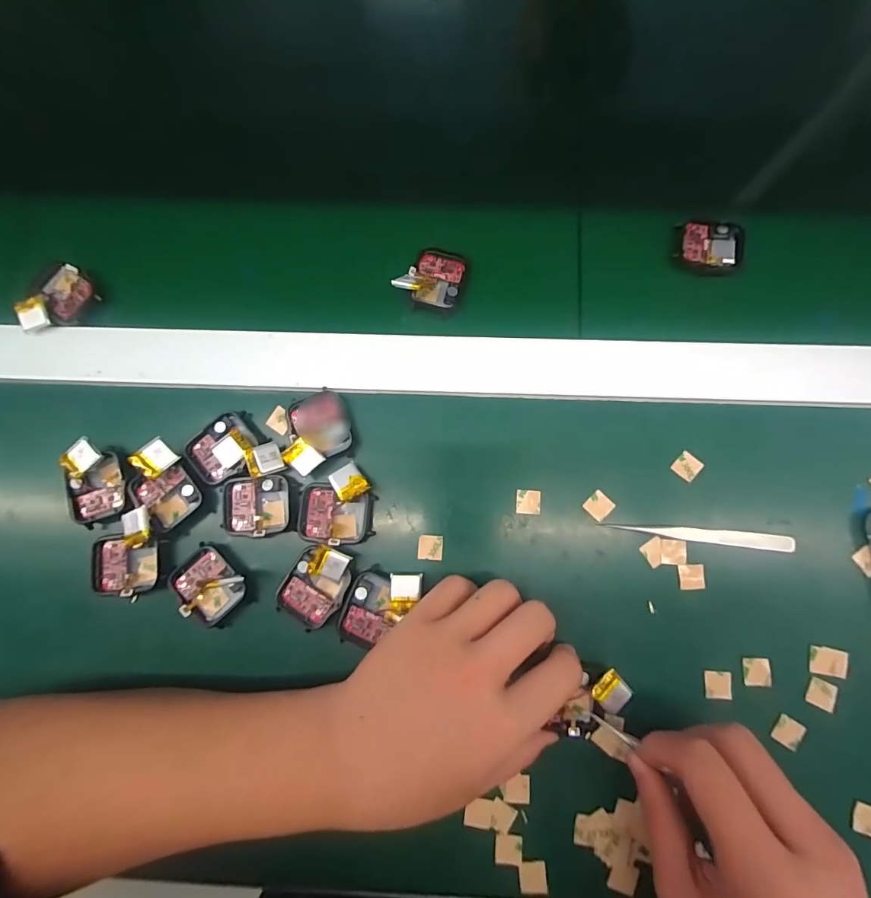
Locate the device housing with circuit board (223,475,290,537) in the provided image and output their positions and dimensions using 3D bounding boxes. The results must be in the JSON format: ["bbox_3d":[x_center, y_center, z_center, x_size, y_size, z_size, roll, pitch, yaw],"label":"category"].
[{"bbox_3d":[-0.114,0.036,0.280,0.040,0.009,0.037,-1,81,2],"label":"device housing with circuit board"}]

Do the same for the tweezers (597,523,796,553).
[{"bbox_3d":[0.167,0.054,0.276,0.116,0.006,0.010,6,81,4],"label":"tweezers"}]

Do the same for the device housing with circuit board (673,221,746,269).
[{"bbox_3d":[0.190,-0.142,0.302,0.043,0.007,0.036,10,81,4],"label":"device housing with circuit board"}]

